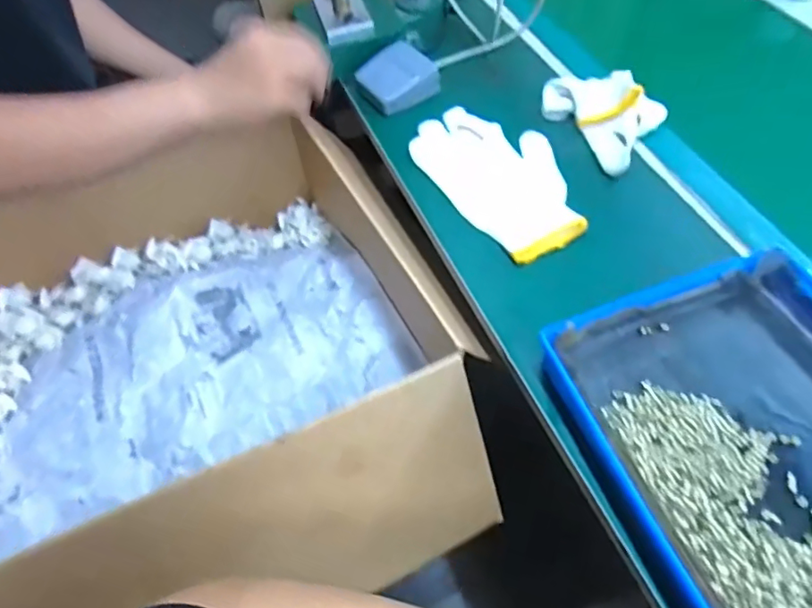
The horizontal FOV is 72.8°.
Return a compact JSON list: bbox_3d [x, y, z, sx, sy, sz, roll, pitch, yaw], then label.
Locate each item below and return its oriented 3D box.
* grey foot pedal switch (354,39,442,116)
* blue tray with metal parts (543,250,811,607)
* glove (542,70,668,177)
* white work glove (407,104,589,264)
[{"bbox_3d":[-0.011,-0.284,0.684,0.088,0.033,0.079,-26,58,-14],"label":"grey foot pedal switch"},{"bbox_3d":[0.273,0.118,0.396,0.249,0.038,0.318,-16,56,-8],"label":"blue tray with metal parts"},{"bbox_3d":[0.235,-0.215,0.625,0.111,0.043,0.134,-25,58,-14],"label":"glove"},{"bbox_3d":[0.104,-0.141,0.601,0.127,0.021,0.223,-27,59,-14],"label":"white work glove"}]

